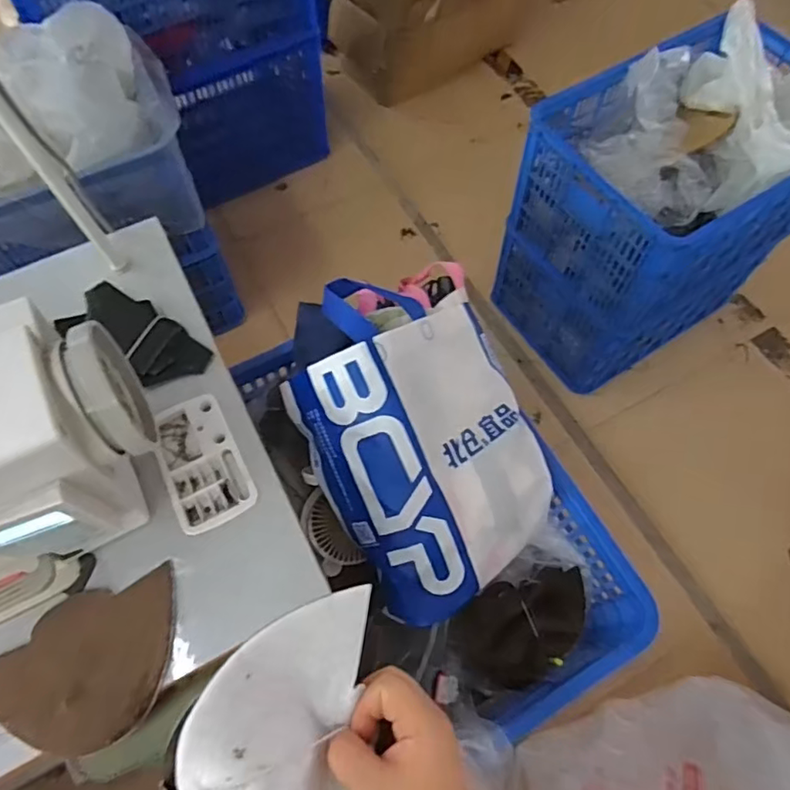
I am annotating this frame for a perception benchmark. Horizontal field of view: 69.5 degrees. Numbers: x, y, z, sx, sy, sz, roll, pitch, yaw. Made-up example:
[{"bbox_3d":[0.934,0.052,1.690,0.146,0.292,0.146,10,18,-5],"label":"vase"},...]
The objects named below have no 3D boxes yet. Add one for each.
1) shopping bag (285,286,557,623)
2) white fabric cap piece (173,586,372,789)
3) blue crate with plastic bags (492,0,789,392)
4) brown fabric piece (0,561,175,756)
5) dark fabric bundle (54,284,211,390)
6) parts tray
[{"bbox_3d":[0.032,0.020,0.703,0.280,0.168,0.424,-25,67,-11],"label":"shopping bag"},{"bbox_3d":[-0.060,0.214,0.325,0.113,0.029,0.172,0,62,-26],"label":"white fabric cap piece"},{"bbox_3d":[0.599,-0.399,1.289,0.554,0.610,0.432,-26,68,-12],"label":"blue crate with plastic bags"},{"bbox_3d":[-0.286,0.252,0.521,0.179,0.012,0.128,-19,68,-10],"label":"brown fabric piece"},{"bbox_3d":[-0.290,-0.063,0.648,0.154,0.018,0.088,33,69,0],"label":"dark fabric bundle"},{"bbox_3d":[-0.207,0.073,0.615,0.079,0.019,0.141,-27,68,-12],"label":"parts tray"}]

